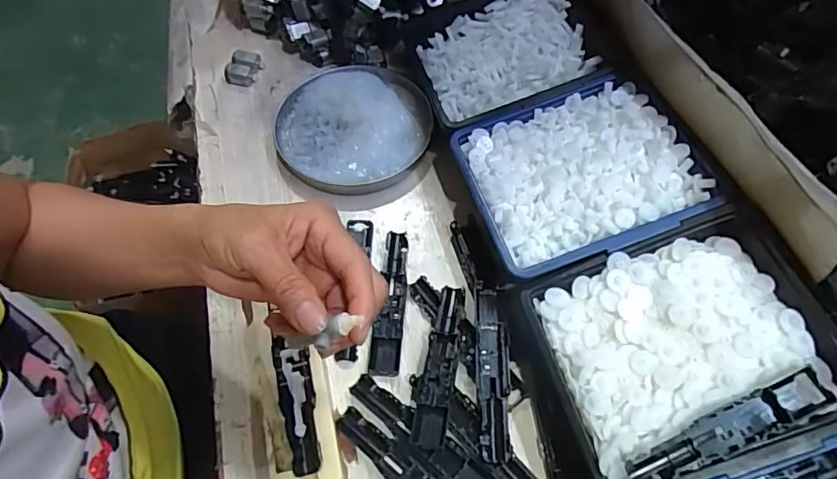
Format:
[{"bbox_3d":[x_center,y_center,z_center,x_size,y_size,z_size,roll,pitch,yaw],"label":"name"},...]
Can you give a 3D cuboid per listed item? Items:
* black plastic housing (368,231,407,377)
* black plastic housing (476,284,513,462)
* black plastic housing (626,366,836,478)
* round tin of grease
[{"bbox_3d":[-0.021,0.046,0.411,0.022,0.007,0.119,3,60,4],"label":"black plastic housing"},{"bbox_3d":[0.052,0.090,0.372,0.022,0.013,0.122,0,60,2],"label":"black plastic housing"},{"bbox_3d":[0.171,0.106,0.291,0.116,0.016,0.022,-21,61,-9],"label":"black plastic housing"},{"bbox_3d":[-0.060,-0.106,0.493,0.139,0.025,0.147,-1,60,2],"label":"round tin of grease"}]

